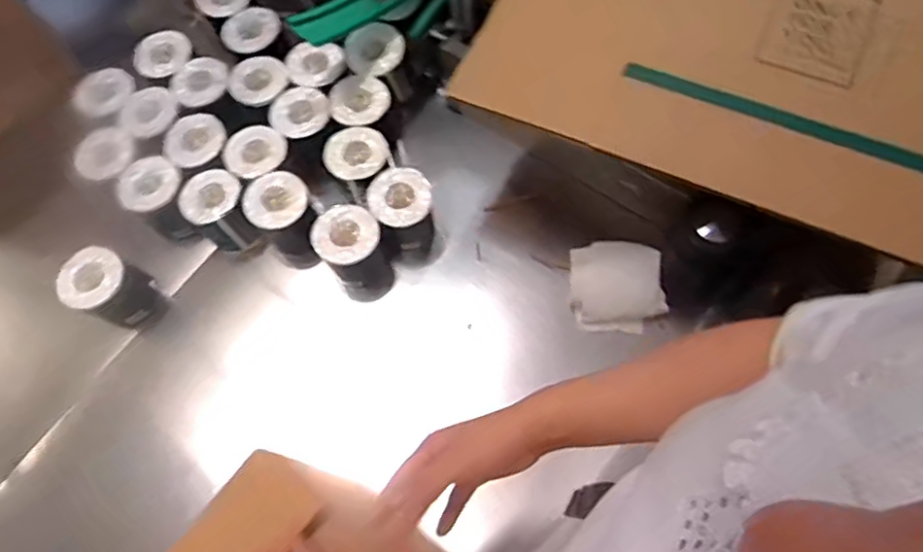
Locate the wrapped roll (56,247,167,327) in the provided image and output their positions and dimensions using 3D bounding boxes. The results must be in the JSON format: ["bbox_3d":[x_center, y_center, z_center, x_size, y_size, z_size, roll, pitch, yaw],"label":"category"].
[{"bbox_3d":[-0.540,0.021,0.971,0.083,0.136,0.102,34,75,14],"label":"wrapped roll"}]

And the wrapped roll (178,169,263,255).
[{"bbox_3d":[-0.374,-0.100,0.981,0.102,0.101,0.093,-1,69,2],"label":"wrapped roll"}]

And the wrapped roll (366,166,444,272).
[{"bbox_3d":[-0.086,-0.087,0.986,0.091,0.165,0.100,-1,69,2],"label":"wrapped roll"}]

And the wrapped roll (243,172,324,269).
[{"bbox_3d":[-0.273,-0.088,0.993,0.091,0.152,0.092,-1,69,2],"label":"wrapped roll"}]

